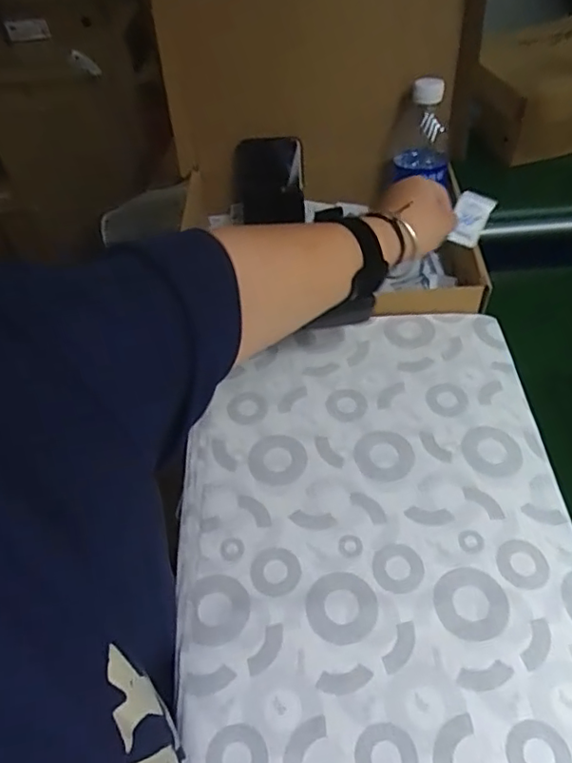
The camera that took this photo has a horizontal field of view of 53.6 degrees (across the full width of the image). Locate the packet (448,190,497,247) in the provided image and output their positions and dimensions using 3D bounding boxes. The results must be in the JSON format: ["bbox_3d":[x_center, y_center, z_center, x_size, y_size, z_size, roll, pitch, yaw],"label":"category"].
[{"bbox_3d":[0.169,-0.147,0.519,0.037,0.045,0.007,9,30,-22],"label":"packet"}]

